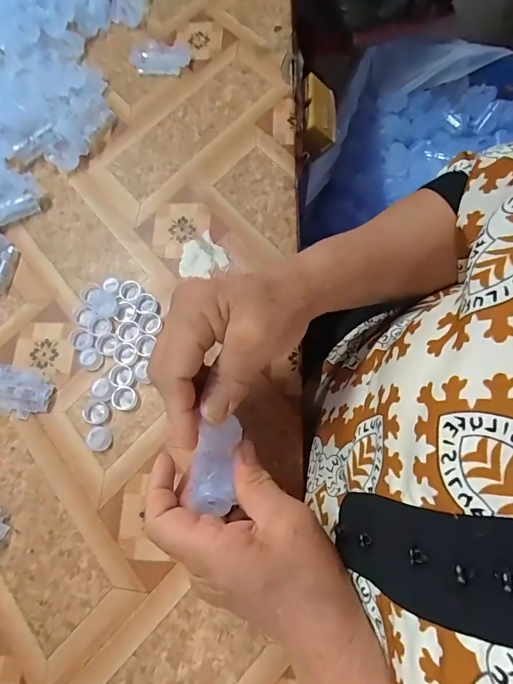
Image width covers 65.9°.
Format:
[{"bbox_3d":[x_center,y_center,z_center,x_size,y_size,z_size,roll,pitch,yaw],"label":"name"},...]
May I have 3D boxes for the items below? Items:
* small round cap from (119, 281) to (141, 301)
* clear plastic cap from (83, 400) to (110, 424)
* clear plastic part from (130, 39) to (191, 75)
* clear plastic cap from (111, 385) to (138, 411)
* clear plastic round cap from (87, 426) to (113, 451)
[{"bbox_3d":[-0.120,-0.048,0.377,0.019,0.007,0.019,-1,71,2],"label":"small round cap"},{"bbox_3d":[-0.139,0.061,0.343,0.022,0.004,0.019,19,73,9],"label":"clear plastic cap"},{"bbox_3d":[-0.115,-0.338,0.468,0.071,0.011,0.045,7,71,5],"label":"clear plastic part"},{"bbox_3d":[-0.115,0.049,0.344,0.023,0.004,0.020,19,73,9],"label":"clear plastic cap"},{"bbox_3d":[-0.134,0.082,0.337,0.022,0.004,0.019,8,71,5],"label":"clear plastic round cap"}]

